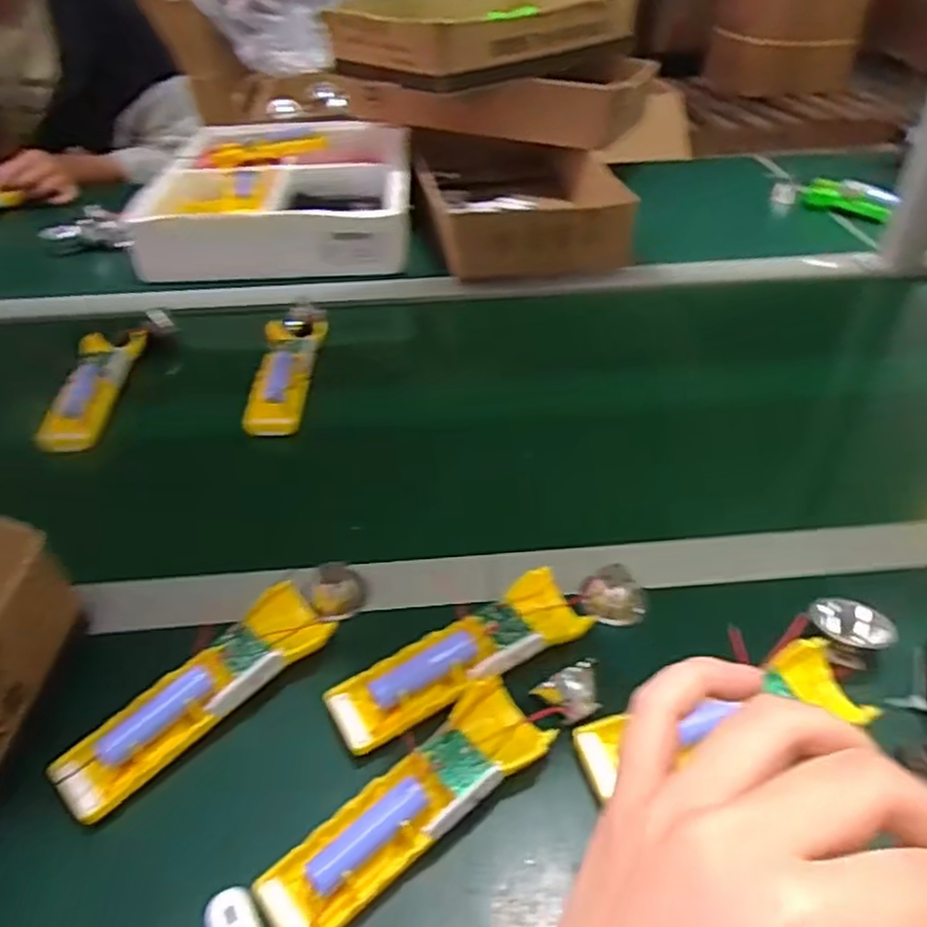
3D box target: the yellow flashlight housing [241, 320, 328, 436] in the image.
[{"bbox_3d":[-0.168,-0.091,0.703,0.055,0.031,0.169,-1,40,-1],"label":"yellow flashlight housing"}]

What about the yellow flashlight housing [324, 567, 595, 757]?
[{"bbox_3d":[0.001,0.115,0.444,0.162,0.024,0.045,-21,45,-23],"label":"yellow flashlight housing"}]

